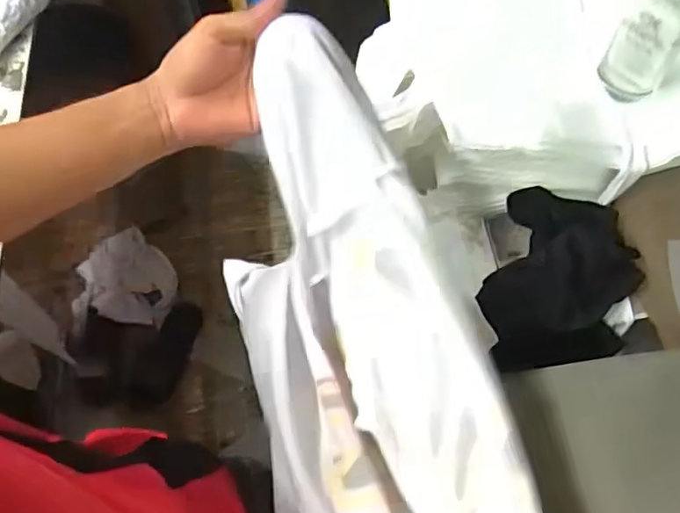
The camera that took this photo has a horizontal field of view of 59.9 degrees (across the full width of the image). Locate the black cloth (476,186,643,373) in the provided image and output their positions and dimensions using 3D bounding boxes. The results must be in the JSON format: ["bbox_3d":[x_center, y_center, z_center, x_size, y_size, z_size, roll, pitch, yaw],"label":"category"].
[{"bbox_3d":[0.241,0.034,0.654,0.156,0.090,0.179,14,64,9],"label":"black cloth"}]

